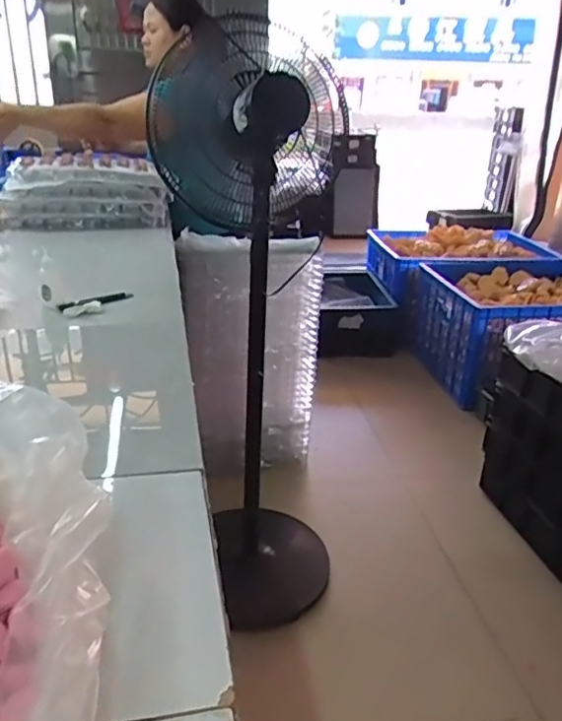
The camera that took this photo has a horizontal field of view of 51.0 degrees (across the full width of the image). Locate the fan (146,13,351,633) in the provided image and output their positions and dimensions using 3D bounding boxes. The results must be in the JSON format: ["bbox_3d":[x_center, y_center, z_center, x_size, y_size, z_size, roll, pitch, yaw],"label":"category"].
[{"bbox_3d":[-0.069,-0.019,1.285,0.392,1.151,0.444,-1,25,-8],"label":"fan"}]

